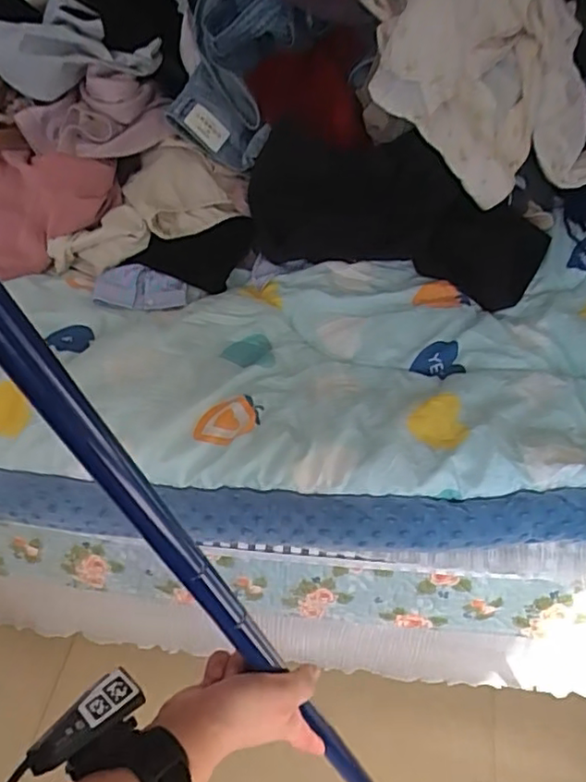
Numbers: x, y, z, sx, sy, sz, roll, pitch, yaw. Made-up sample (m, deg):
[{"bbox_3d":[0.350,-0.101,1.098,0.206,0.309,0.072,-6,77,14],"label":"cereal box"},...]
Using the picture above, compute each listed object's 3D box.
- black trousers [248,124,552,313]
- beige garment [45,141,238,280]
[{"bbox_3d":[0.159,-0.278,0.955,0.477,0.136,0.177,15,51,11],"label":"black trousers"},{"bbox_3d":[-0.248,-0.289,0.992,0.319,0.075,0.155,-36,60,-9],"label":"beige garment"}]

